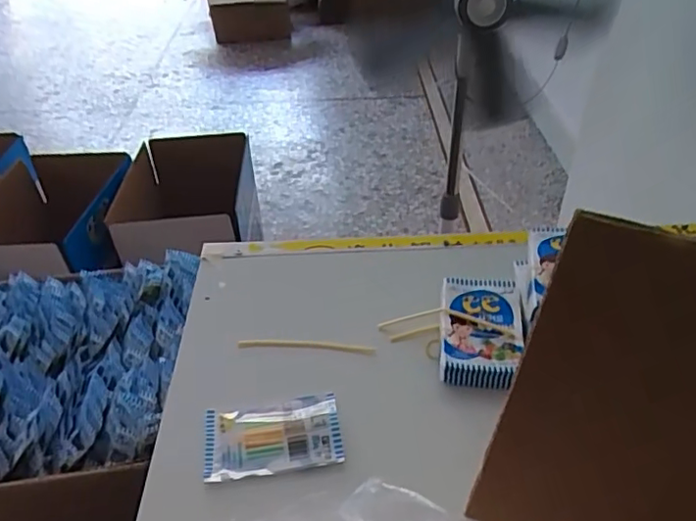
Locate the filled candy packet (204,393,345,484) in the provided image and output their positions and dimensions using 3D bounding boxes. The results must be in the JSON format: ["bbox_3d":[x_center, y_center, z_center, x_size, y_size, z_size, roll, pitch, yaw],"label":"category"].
[{"bbox_3d":[-0.059,0.135,0.454,0.103,0.012,0.060,-8,40,-7],"label":"filled candy packet"}]

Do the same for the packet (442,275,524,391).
[{"bbox_3d":[0.116,0.060,0.516,0.066,0.017,0.109,1,45,9],"label":"packet"}]

